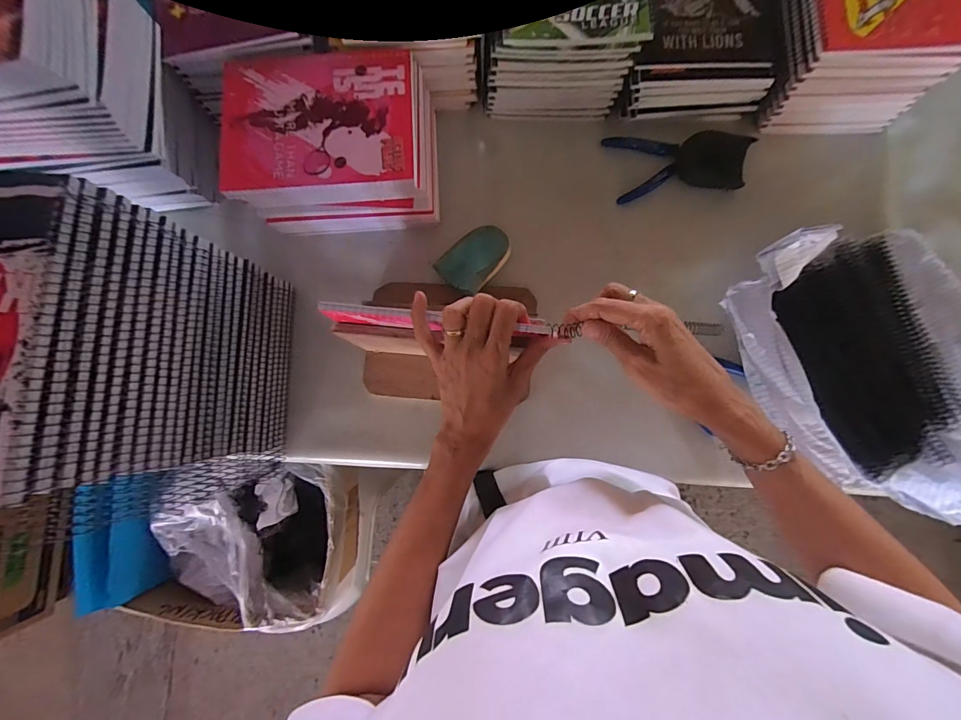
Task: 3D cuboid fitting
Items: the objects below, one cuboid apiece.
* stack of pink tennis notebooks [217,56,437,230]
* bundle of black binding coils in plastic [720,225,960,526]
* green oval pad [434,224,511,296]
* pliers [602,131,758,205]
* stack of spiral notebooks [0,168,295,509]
[{"bbox_3d":[-0.160,-0.239,0.472,0.208,0.114,0.154,-3,83,1],"label":"stack of pink tennis notebooks"},{"bbox_3d":[0.433,0.004,0.443,0.262,0.071,0.310,-20,84,0],"label":"bundle of black binding coils in plastic"},{"bbox_3d":[-0.005,-0.121,0.497,0.086,0.023,0.061,-45,84,-2],"label":"green oval pad"},{"bbox_3d":[0.243,-0.245,0.498,0.158,0.018,0.087,-4,84,2],"label":"pliers"},{"bbox_3d":[-0.315,-0.006,0.370,0.157,0.271,0.196,1,83,2],"label":"stack of spiral notebooks"}]

